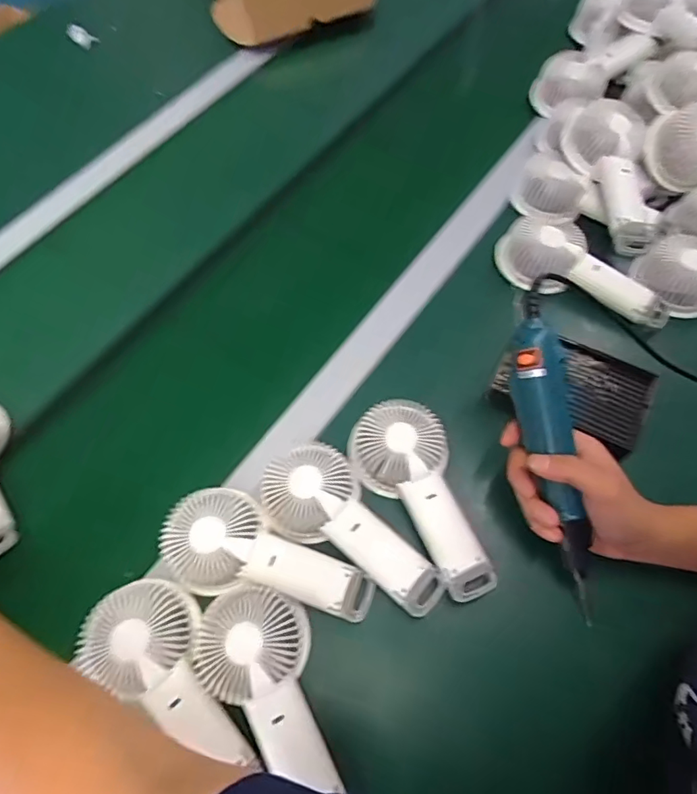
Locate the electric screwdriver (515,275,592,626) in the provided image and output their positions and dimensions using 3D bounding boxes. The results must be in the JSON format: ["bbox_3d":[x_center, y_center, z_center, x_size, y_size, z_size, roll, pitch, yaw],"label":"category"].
[{"bbox_3d":[0.163,0.041,0.402,0.033,0.036,0.263,-11,91,-4],"label":"electric screwdriver"}]

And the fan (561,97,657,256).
[{"bbox_3d":[0.307,-0.251,0.574,0.079,0.056,0.193,-13,80,-4],"label":"fan"}]

